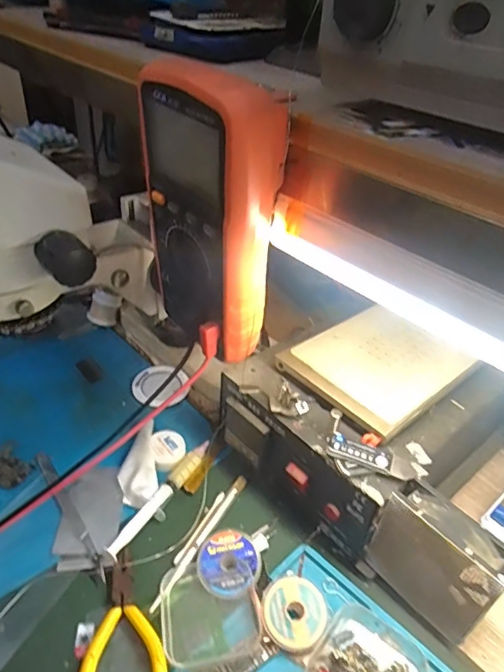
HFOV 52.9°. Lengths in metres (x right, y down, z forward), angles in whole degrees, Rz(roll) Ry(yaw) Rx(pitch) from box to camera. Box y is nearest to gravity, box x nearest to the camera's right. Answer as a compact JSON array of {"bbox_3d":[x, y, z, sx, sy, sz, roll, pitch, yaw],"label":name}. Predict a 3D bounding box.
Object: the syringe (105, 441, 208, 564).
[{"bbox_3d":[-0.071,0.130,0.411,0.017,0.013,0.123,20,39,20],"label":"syringe"}]

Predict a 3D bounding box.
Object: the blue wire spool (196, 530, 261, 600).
[{"bbox_3d":[-0.018,0.166,0.369,0.042,0.015,0.043,3,36,-3],"label":"blue wire spool"}]

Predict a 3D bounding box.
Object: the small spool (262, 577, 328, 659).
[{"bbox_3d":[0.029,0.188,0.341,0.044,0.017,0.042,3,36,-3],"label":"small spool"}]

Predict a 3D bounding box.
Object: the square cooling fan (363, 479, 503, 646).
[{"bbox_3d":[0.123,0.154,0.344,0.081,0.087,0.029,33,44,32],"label":"square cooling fan"}]

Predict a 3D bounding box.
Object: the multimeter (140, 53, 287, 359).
[{"bbox_3d":[-0.027,-0.070,0.318,0.055,0.170,0.088,-18,42,-26],"label":"multimeter"}]

